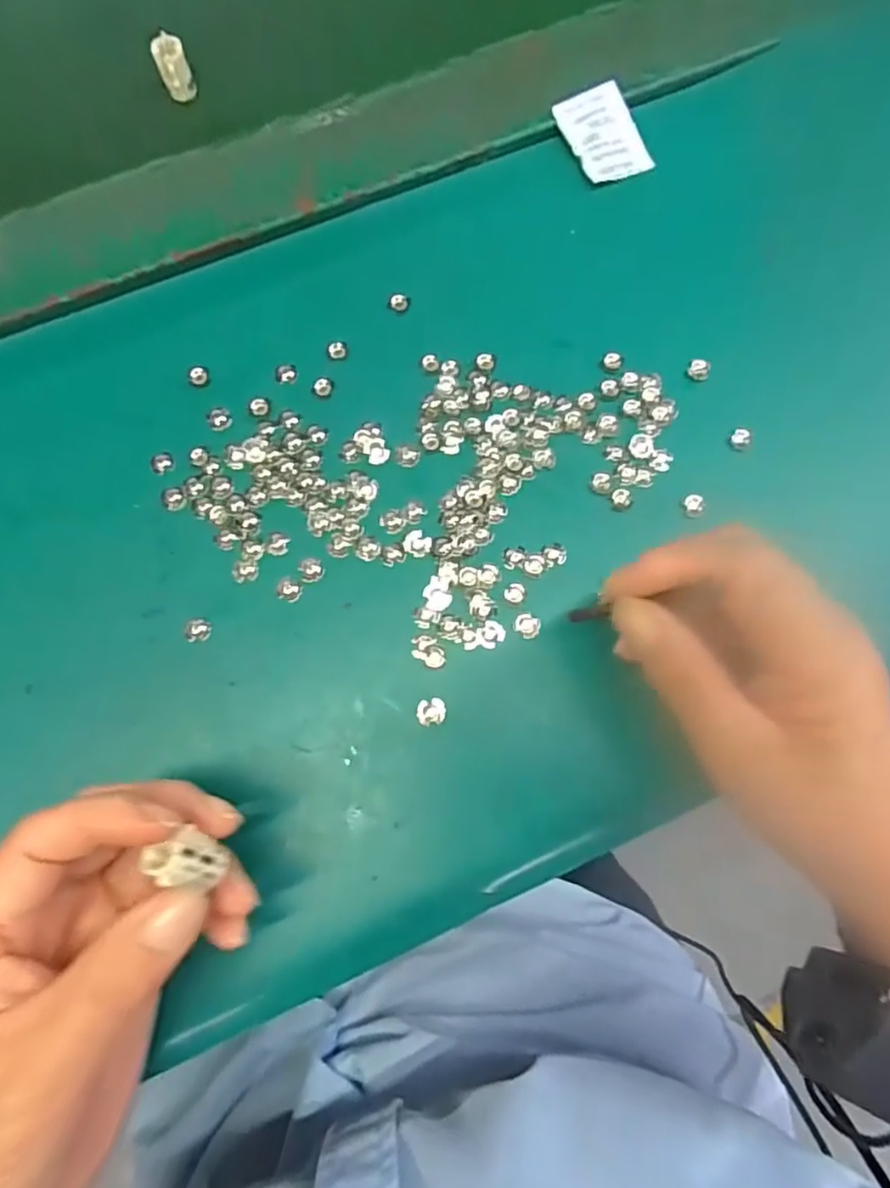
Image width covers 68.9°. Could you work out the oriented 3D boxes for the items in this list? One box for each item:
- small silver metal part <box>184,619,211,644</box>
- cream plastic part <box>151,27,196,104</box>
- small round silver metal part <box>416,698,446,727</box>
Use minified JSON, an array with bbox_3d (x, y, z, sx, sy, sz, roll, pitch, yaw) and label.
[{"bbox_3d":[-0.100,0.015,0.261,0.010,0.004,0.010,3,78,1],"label":"small silver metal part"},{"bbox_3d":[-0.130,-0.252,0.311,0.016,0.025,0.008,-40,54,-18],"label":"cream plastic part"},{"bbox_3d":[-0.005,0.046,0.253,0.011,0.004,0.010,0,78,0],"label":"small round silver metal part"}]

